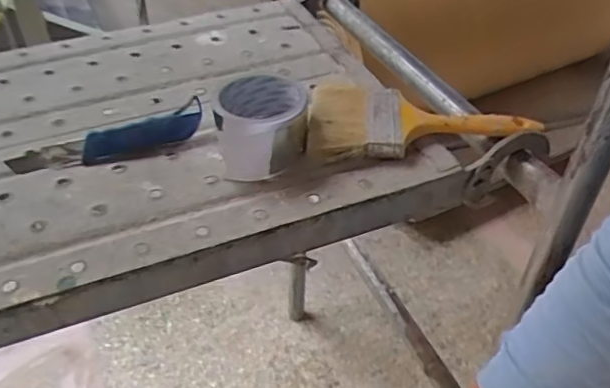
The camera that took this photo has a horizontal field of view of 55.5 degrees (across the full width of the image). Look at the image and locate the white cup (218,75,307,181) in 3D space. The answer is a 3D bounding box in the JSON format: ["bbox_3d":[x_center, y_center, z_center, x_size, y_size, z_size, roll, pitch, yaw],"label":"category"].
[{"bbox_3d":[-0.042,-0.067,0.556,0.081,0.052,0.101,-6,43,-6],"label":"white cup"}]

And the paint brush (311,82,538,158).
[{"bbox_3d":[0.111,-0.076,0.581,0.218,0.028,0.104,-2,42,-2],"label":"paint brush"}]

